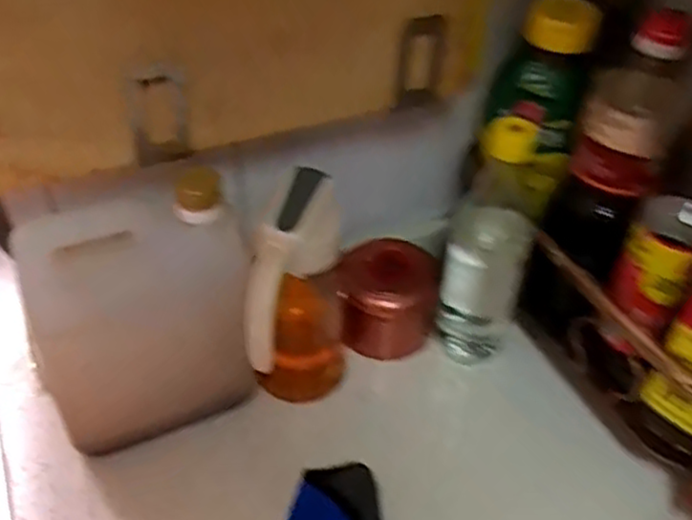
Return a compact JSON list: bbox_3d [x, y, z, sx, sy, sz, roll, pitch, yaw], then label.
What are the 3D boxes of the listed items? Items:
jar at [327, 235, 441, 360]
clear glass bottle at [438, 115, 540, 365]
[{"bbox_3d":[0.036,0.037,0.707,0.096,0.094,0.091,2,41,-2],"label":"jar"},{"bbox_3d":[0.124,-0.011,0.649,0.066,0.248,0.055,7,42,9],"label":"clear glass bottle"}]

